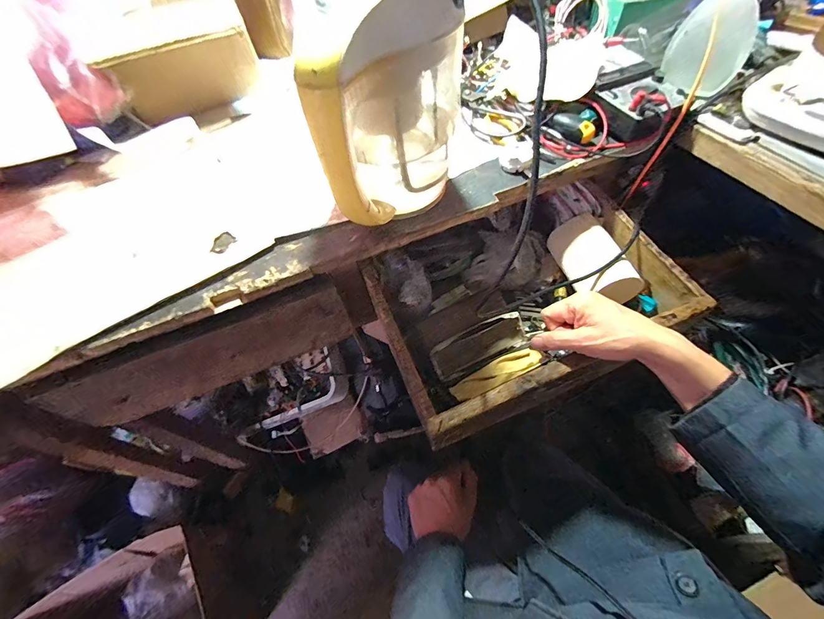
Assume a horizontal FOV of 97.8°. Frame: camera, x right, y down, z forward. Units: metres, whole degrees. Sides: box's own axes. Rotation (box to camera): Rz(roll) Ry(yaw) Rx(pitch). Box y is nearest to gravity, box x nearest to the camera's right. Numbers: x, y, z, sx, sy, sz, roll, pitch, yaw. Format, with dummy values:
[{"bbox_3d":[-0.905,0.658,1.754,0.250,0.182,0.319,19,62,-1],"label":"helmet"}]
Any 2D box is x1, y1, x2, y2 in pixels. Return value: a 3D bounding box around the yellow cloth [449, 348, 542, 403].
[{"bbox_3d":[0.119,0.088,0.504,0.141,0.028,0.038,-25,59,-13],"label":"yellow cloth"}]

